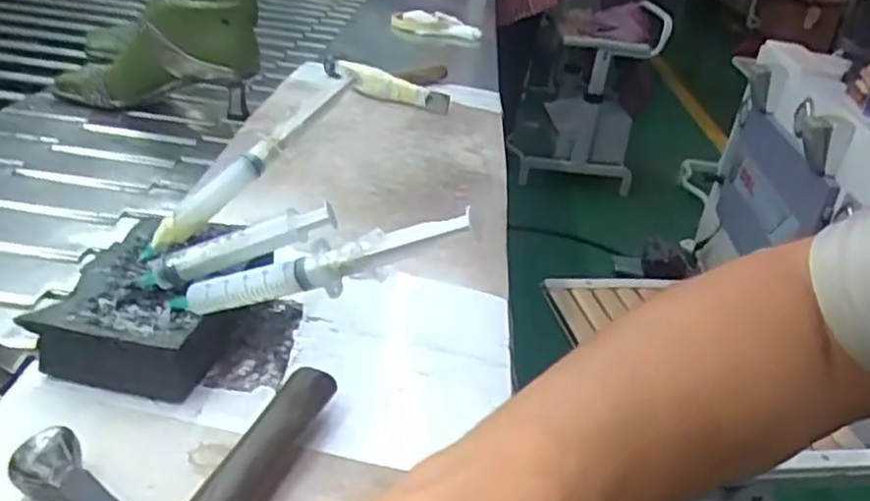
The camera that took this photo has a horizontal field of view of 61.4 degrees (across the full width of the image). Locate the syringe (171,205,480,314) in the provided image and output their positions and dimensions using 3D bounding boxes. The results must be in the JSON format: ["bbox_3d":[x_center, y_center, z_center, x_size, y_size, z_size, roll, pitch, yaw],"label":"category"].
[{"bbox_3d":[-0.057,0.010,0.347,0.167,0.023,0.012,-15,18,21],"label":"syringe"}]

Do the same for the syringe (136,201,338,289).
[{"bbox_3d":[-0.104,-0.002,0.380,0.109,0.019,0.012,-19,25,5],"label":"syringe"}]

